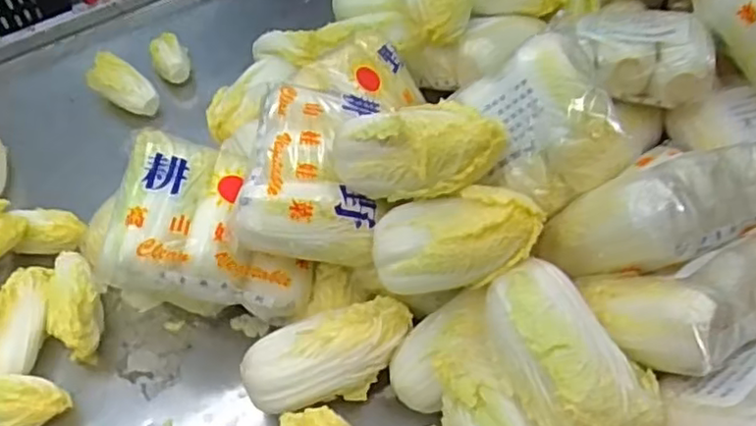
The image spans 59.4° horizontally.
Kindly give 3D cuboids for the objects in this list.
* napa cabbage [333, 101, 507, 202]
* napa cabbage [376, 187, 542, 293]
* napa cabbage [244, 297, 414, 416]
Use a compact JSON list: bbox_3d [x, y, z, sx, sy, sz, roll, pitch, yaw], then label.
[{"bbox_3d":[0.027,-0.054,0.525,0.146,0.068,0.072,-6,44,30],"label":"napa cabbage"},{"bbox_3d":[0.059,0.021,0.511,0.135,0.069,0.060,-18,13,31],"label":"napa cabbage"},{"bbox_3d":[-0.040,0.125,0.574,0.153,0.057,0.065,-23,50,1],"label":"napa cabbage"}]

